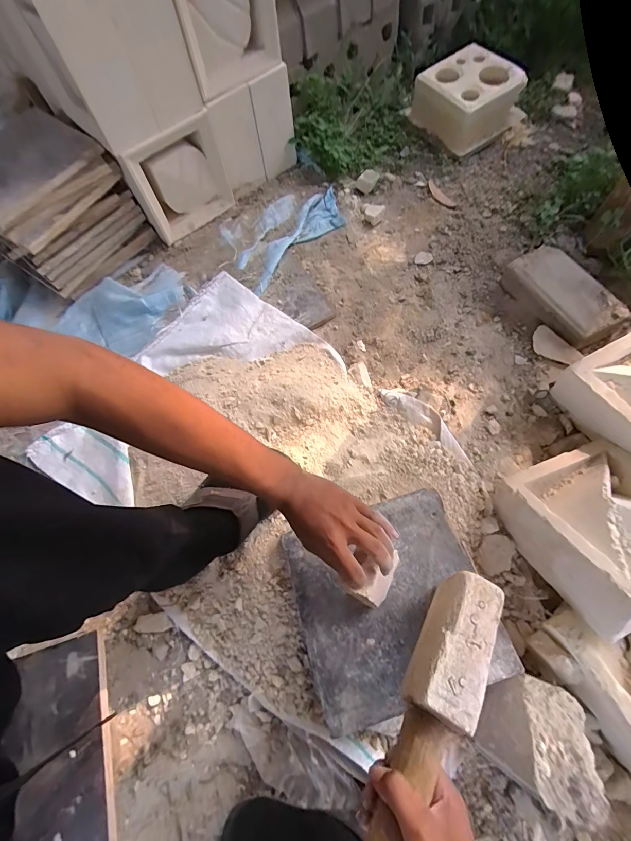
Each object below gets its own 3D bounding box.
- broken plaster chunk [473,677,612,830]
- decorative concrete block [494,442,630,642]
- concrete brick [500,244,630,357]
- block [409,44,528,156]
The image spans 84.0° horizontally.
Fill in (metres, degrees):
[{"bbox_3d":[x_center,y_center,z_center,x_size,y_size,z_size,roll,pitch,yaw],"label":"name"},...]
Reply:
[{"bbox_3d":[0.262,0.369,0.411,0.108,0.068,0.109,-3,67,6],"label":"broken plaster chunk"},{"bbox_3d":[0.407,0.145,0.490,0.226,0.097,0.208,-16,38,-10],"label":"decorative concrete block"},{"bbox_3d":[0.476,-0.232,0.686,0.117,0.082,0.234,-26,66,-5],"label":"concrete brick"},{"bbox_3d":[0.421,-0.890,0.975,0.226,0.111,0.236,-35,67,-9],"label":"block"}]

